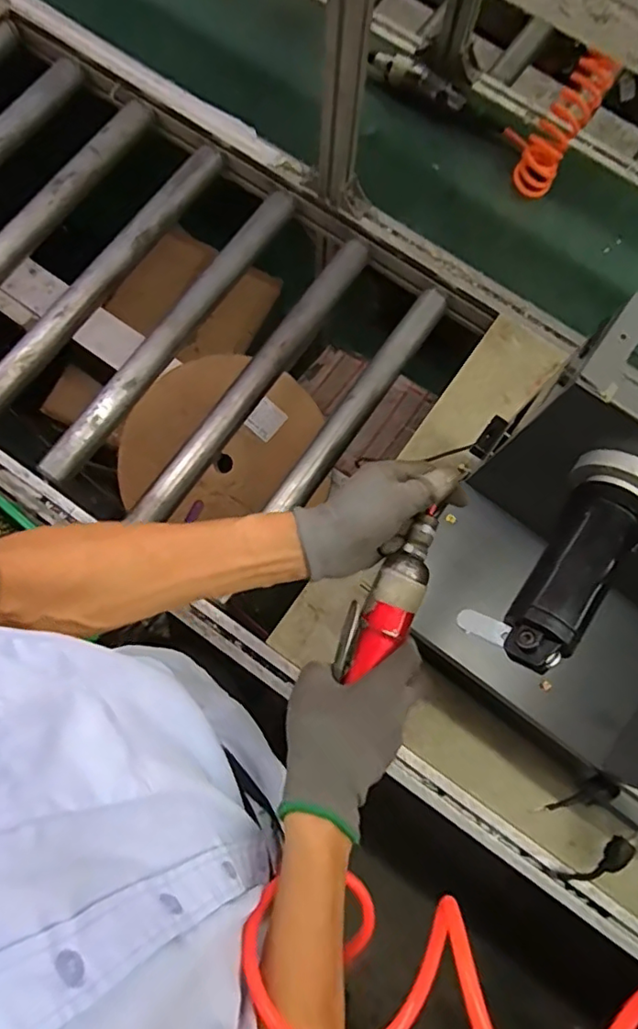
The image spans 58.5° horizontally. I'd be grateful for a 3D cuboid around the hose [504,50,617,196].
[{"bbox_3d":[0.385,-0.651,0.935,0.112,0.070,0.247,32,92,7],"label":"hose"}]

